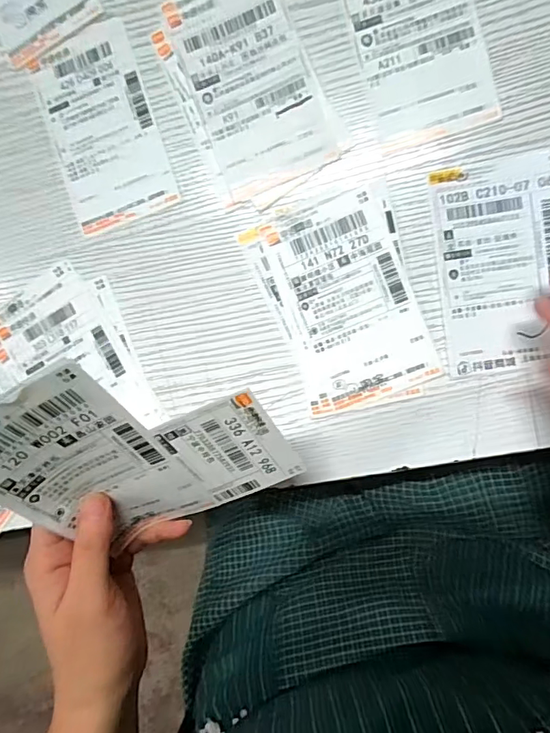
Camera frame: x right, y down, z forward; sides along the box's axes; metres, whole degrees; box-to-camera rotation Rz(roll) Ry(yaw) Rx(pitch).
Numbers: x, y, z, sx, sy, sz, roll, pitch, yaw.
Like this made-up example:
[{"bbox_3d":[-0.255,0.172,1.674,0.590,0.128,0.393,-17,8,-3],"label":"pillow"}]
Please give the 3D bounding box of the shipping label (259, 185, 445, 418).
[{"bbox_3d":[0.047,-0.043,0.312,0.080,0.004,0.130,-19,91,9],"label":"shipping label"}]

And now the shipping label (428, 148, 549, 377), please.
[{"bbox_3d":[0.140,-0.062,0.298,0.073,0.004,0.126,-8,93,9],"label":"shipping label"}]

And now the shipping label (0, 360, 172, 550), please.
[{"bbox_3d":[-0.092,0.053,0.237,0.073,0.117,0.008,-31,46,0],"label":"shipping label"}]

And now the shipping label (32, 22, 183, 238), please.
[{"bbox_3d":[-0.116,-0.161,0.327,0.072,0.004,0.123,-17,92,9],"label":"shipping label"}]

